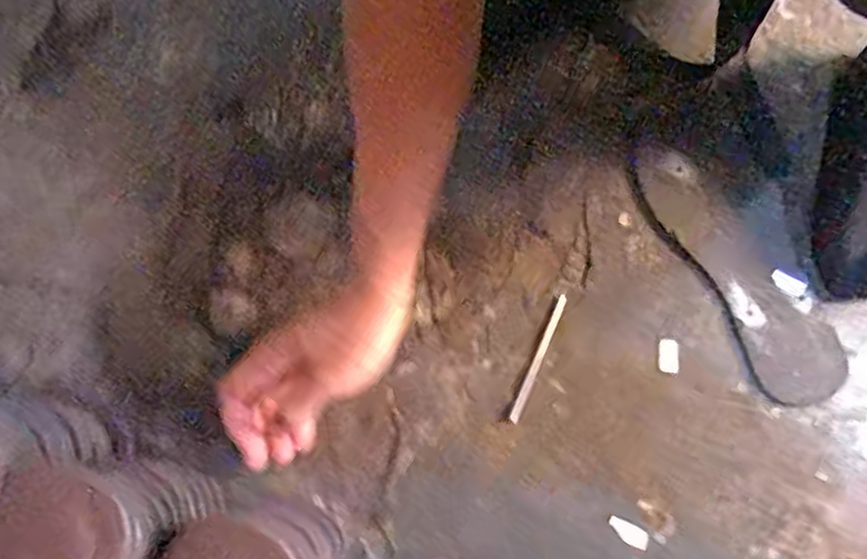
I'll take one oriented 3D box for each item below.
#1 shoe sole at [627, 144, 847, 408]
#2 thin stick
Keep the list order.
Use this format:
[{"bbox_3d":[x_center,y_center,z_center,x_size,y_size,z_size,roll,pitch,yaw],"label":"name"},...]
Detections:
[{"bbox_3d":[0.228,-0.009,0.556,0.068,0.020,0.229,-32,72,-10],"label":"shoe sole"},{"bbox_3d":[0.080,0.059,0.541,0.007,0.004,0.105,23,72,9],"label":"thin stick"}]

